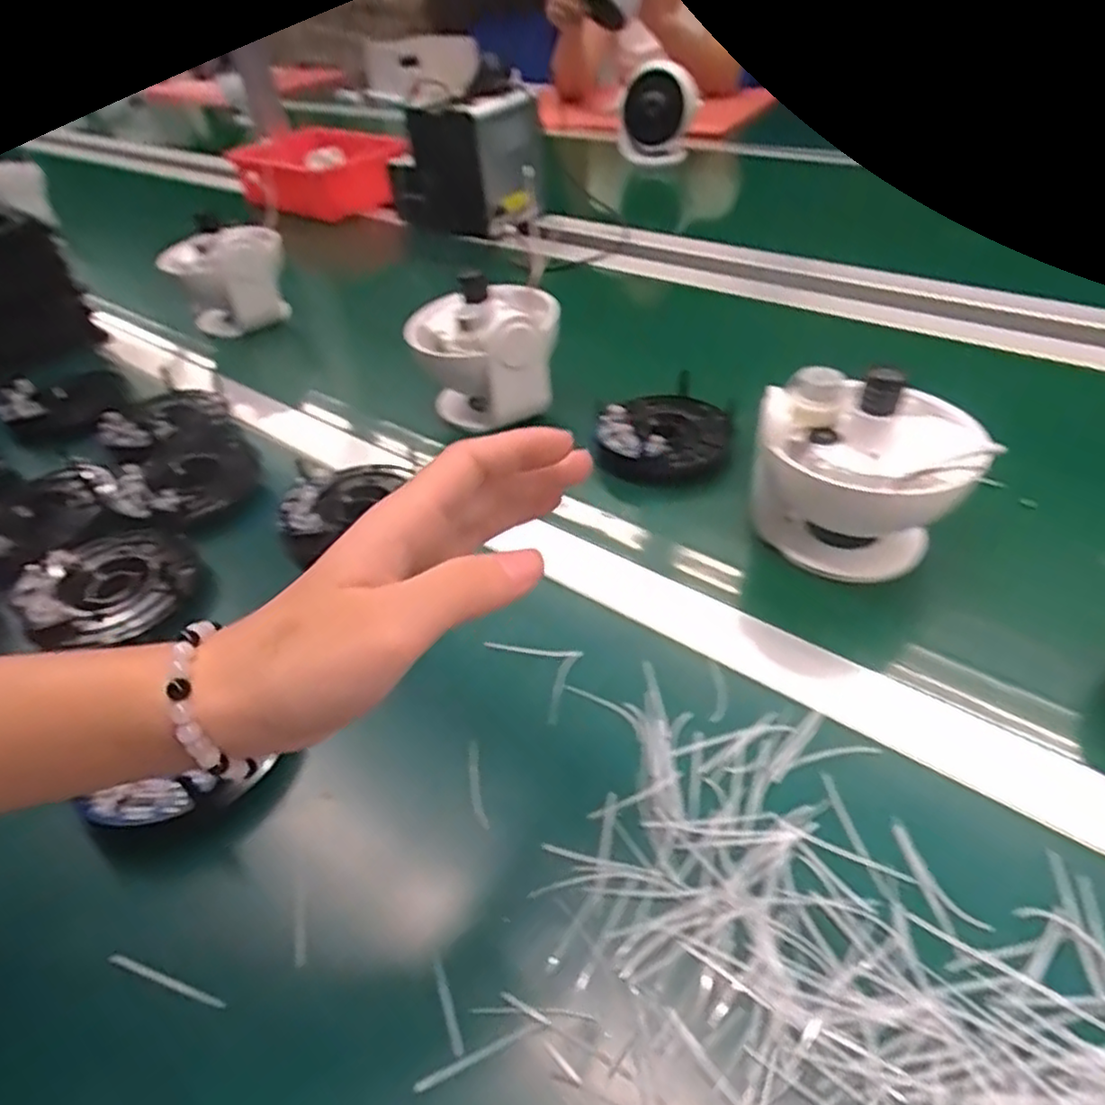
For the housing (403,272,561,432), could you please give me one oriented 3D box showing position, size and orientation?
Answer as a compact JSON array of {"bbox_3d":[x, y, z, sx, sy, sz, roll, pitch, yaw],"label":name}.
[{"bbox_3d":[-0.053,-0.159,0.561,0.112,0.086,0.097,-8,43,-3],"label":"housing"}]

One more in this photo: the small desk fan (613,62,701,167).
[{"bbox_3d":[0.167,-0.707,1.149,0.133,0.155,0.096,4,41,8],"label":"small desk fan"}]

